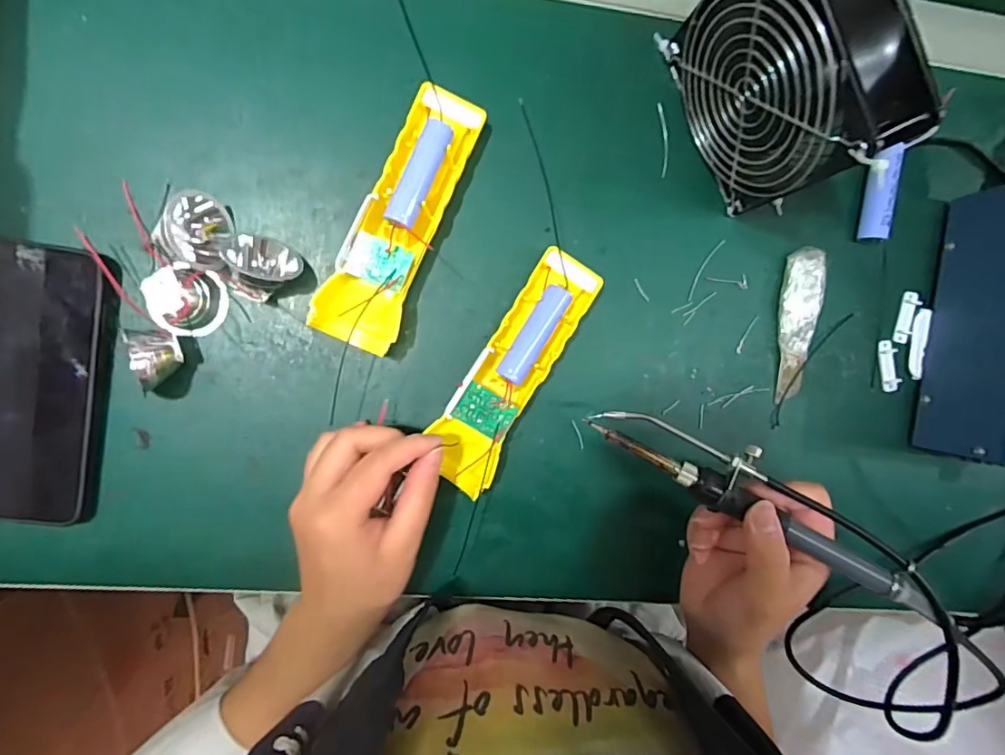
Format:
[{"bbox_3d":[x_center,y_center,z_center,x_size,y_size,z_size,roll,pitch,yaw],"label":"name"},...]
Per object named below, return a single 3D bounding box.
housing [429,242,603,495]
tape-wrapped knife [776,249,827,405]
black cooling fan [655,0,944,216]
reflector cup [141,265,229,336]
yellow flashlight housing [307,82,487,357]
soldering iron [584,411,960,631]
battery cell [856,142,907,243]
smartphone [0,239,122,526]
[{"bbox_3d":[0.008,-0.004,0.325,0.049,0.030,0.163,30,89,-7],"label":"housing"},{"bbox_3d":[0.210,-0.037,0.359,0.028,0.010,0.108,7,94,-7],"label":"tape-wrapped knife"},{"bbox_3d":[0.156,-0.166,0.285,0.047,0.119,0.127,-26,97,-3],"label":"black cooling fan"},{"bbox_3d":[-0.189,-0.046,0.304,0.036,0.024,0.039,0,95,-6],"label":"reflector cup"},{"bbox_3d":[-0.062,-0.097,0.314,0.046,0.029,0.162,24,92,-7],"label":"yellow flashlight housing"},{"bbox_3d":[0.146,0.067,0.278,0.207,0.017,0.036,31,91,5],"label":"soldering iron"},{"bbox_3d":[0.264,-0.129,0.354,0.017,0.018,0.067,10,93,-7],"label":"battery cell"},{"bbox_3d":[-0.283,0.005,0.303,0.086,0.015,0.164,7,95,-4],"label":"smartphone"}]

